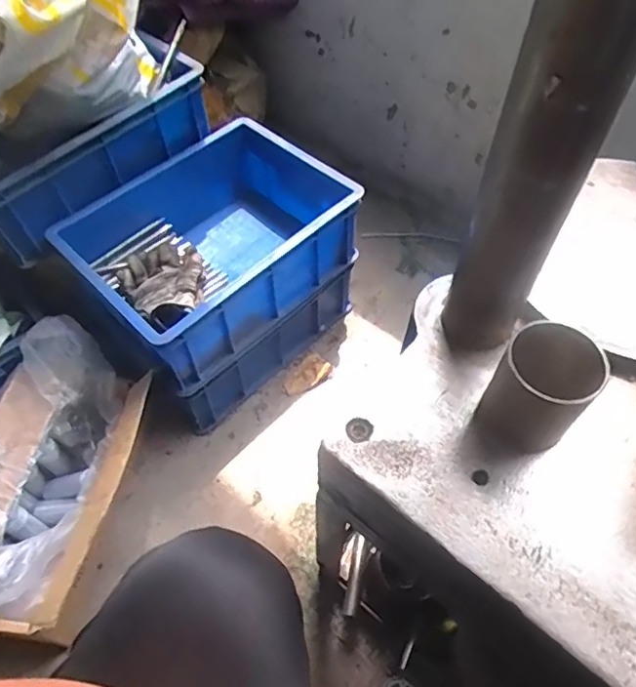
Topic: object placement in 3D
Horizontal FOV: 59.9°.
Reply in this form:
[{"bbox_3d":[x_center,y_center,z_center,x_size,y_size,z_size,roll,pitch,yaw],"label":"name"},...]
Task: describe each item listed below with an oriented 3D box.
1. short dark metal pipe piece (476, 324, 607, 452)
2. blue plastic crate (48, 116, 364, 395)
[{"bbox_3d":[0.169,0.039,0.425,0.068,0.089,0.064,0,56,0],"label":"short dark metal pipe piece"},{"bbox_3d":[-0.163,-0.162,0.904,0.414,0.152,0.295,-39,64,-23],"label":"blue plastic crate"}]

